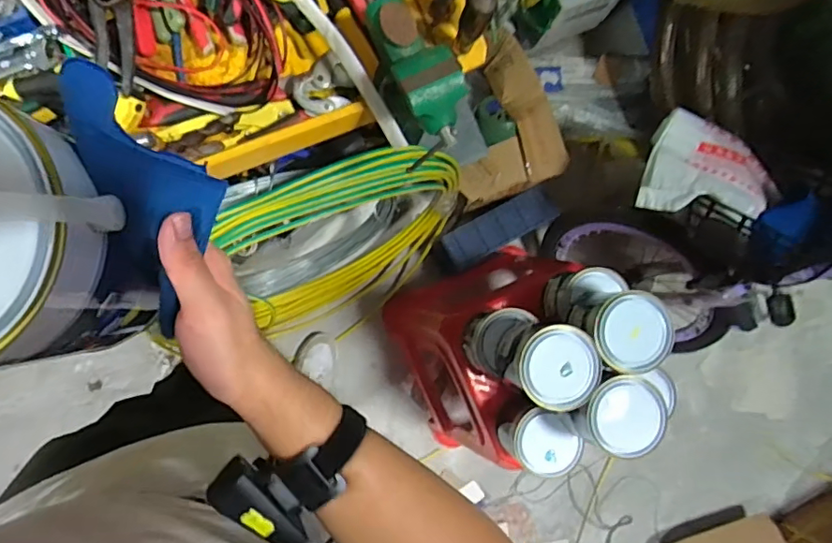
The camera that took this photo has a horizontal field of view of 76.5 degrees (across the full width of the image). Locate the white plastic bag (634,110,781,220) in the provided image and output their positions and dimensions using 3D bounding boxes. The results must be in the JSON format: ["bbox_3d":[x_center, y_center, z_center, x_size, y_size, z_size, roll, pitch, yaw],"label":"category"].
[{"bbox_3d":[0.484,-0.159,0.857,0.196,0.109,0.186,27,85,-5],"label":"white plastic bag"}]

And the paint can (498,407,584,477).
[{"bbox_3d":[0.187,0.258,0.818,0.101,0.107,0.096,0,88,-7],"label":"paint can"}]

